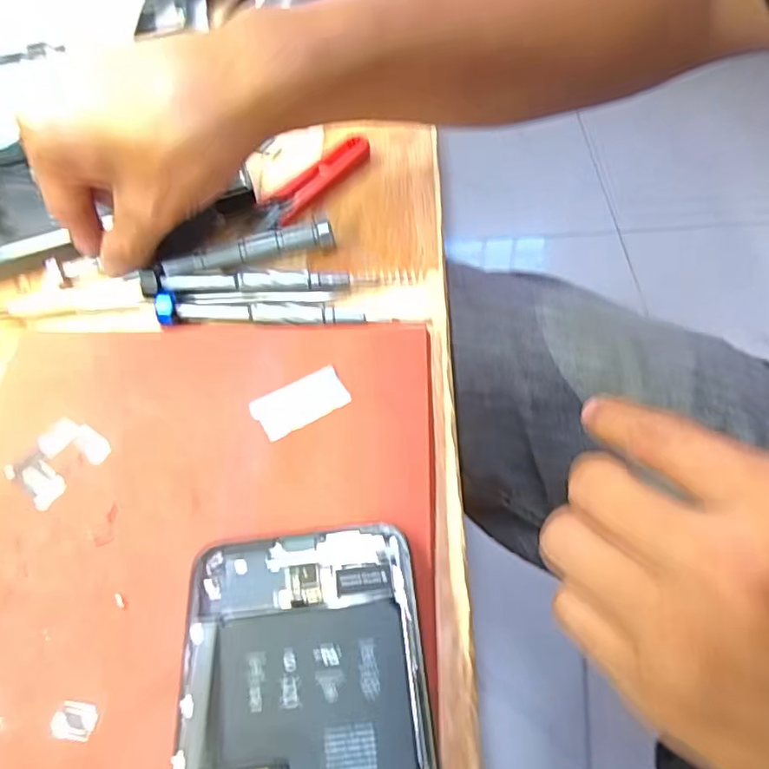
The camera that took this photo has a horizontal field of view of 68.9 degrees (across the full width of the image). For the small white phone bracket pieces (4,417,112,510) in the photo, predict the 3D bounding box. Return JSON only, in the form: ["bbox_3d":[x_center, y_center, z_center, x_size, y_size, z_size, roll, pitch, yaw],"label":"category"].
[{"bbox_3d":[-0.133,0.030,0.228,0.029,0.004,0.033,30,63,22],"label":"small white phone bracket pieces"}]

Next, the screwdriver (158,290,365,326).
[{"bbox_3d":[-0.059,-0.037,0.263,0.095,0.015,0.010,-3,56,3],"label":"screwdriver"}]

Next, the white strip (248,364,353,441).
[{"bbox_3d":[-0.036,0.006,0.239,0.039,0.004,0.022,-28,58,-13],"label":"white strip"}]

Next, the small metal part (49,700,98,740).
[{"bbox_3d":[-0.098,0.105,0.175,0.013,0.004,0.010,4,56,8],"label":"small metal part"}]

